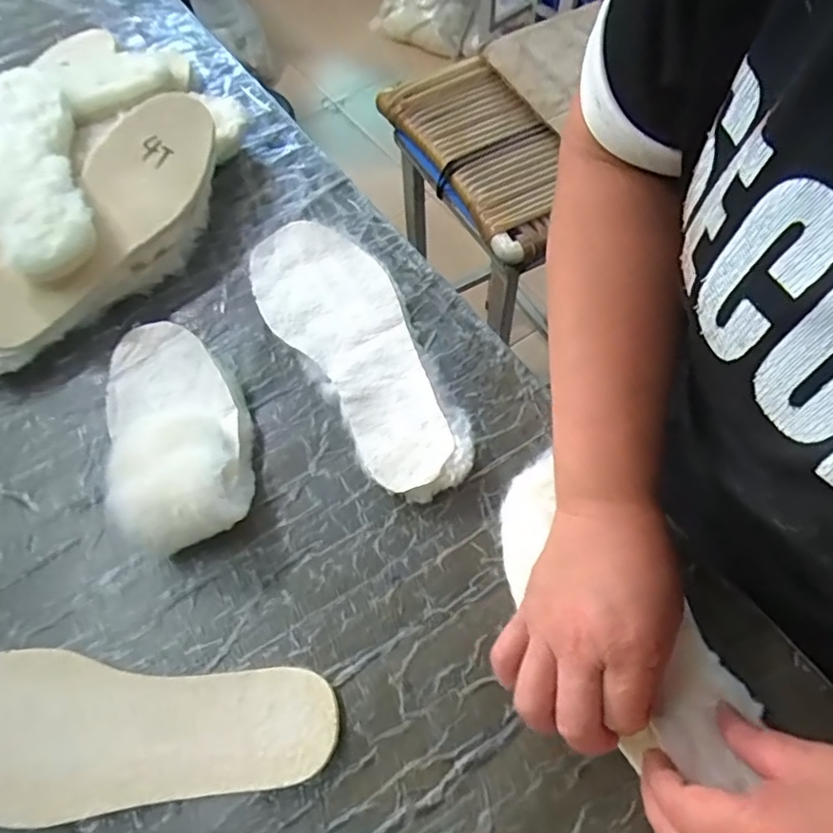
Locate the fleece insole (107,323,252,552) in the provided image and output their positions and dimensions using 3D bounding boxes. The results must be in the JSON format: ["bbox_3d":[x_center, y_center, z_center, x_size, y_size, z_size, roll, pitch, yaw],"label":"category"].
[{"bbox_3d":[-0.172,0.003,0.437,0.093,0.051,0.180,-15,62,-6],"label":"fleece insole"}]

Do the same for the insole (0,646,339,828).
[{"bbox_3d":[-0.175,0.186,0.362,0.250,0.010,0.085,0,62,3],"label":"insole"}]

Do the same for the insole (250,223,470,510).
[{"bbox_3d":[-0.043,-0.053,0.472,0.094,0.024,0.261,-29,64,-12],"label":"insole"}]

